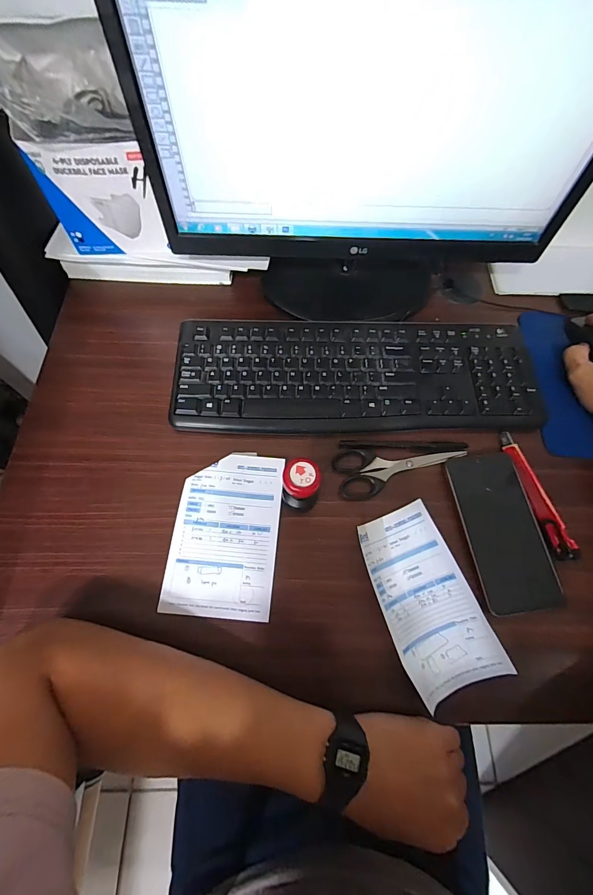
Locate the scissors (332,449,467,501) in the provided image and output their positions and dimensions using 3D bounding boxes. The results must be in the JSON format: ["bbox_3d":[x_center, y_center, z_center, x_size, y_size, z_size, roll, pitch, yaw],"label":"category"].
[{"bbox_3d":[0.117,0.030,0.389,0.147,0.008,0.057,1,71,-1],"label":"scissors"}]

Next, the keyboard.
[{"bbox_3d":[0.071,-0.087,0.432,0.425,0.035,0.151,0,71,-1],"label":"keyboard"}]

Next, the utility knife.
[{"bbox_3d":[0.256,0.049,0.379,0.019,0.020,0.141,-15,72,-6],"label":"utility knife"}]

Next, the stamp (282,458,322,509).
[{"bbox_3d":[0.004,0.037,0.342,0.033,0.070,0.035,0,71,-1],"label":"stamp"}]

